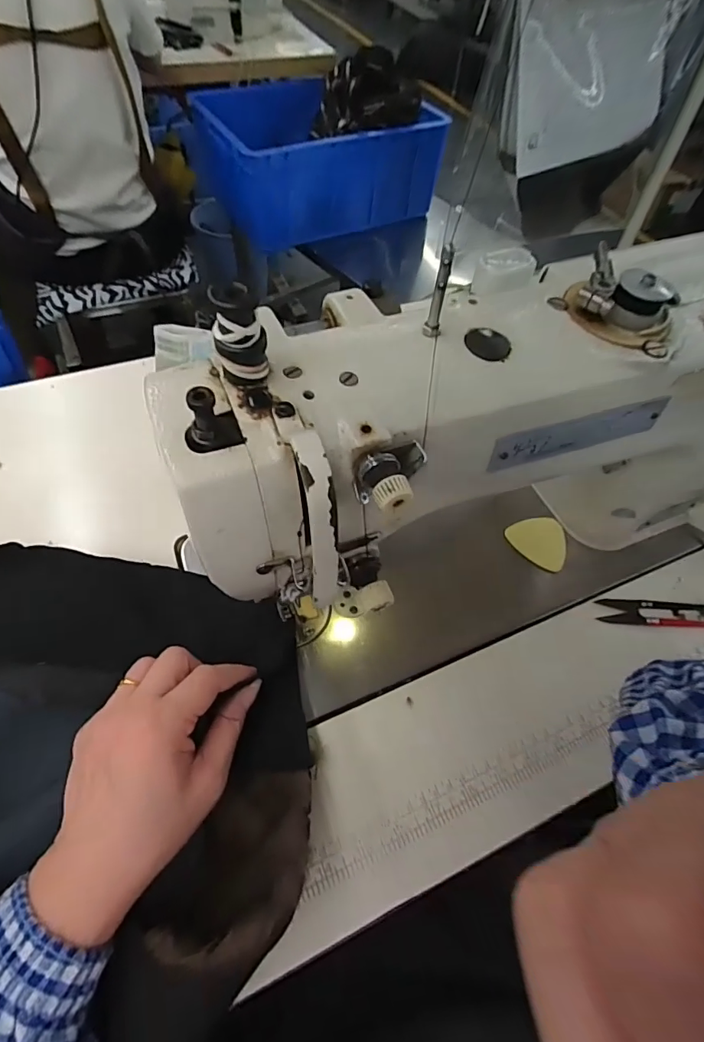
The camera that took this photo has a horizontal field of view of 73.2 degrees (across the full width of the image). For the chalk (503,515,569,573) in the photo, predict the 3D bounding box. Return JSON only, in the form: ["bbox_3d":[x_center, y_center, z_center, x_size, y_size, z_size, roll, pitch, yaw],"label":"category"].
[{"bbox_3d":[0.172,0.016,0.430,0.044,0.008,0.054,-42,78,-17],"label":"chalk"}]

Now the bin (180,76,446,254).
[{"bbox_3d":[-0.073,-0.925,1.216,0.551,0.209,0.394,-20,64,-14],"label":"bin"}]

